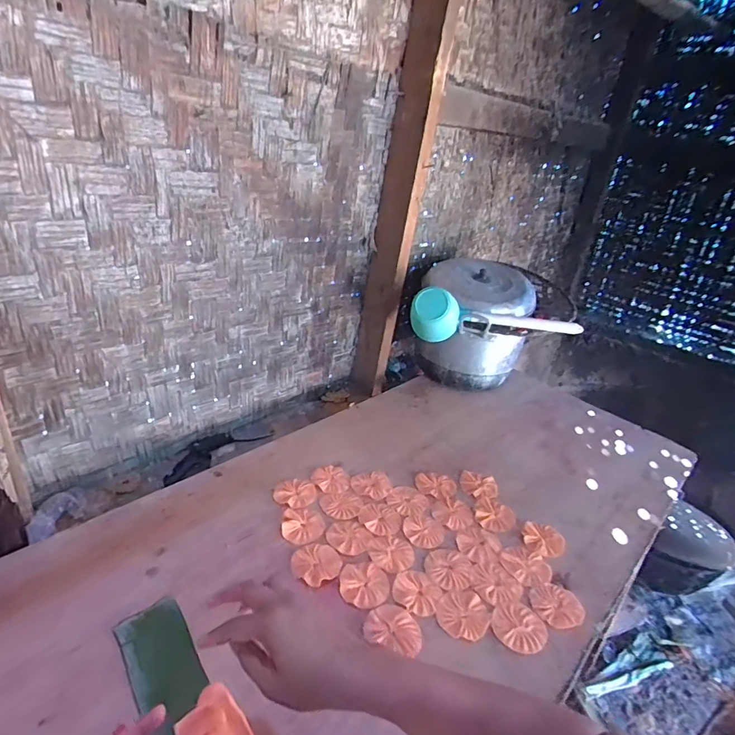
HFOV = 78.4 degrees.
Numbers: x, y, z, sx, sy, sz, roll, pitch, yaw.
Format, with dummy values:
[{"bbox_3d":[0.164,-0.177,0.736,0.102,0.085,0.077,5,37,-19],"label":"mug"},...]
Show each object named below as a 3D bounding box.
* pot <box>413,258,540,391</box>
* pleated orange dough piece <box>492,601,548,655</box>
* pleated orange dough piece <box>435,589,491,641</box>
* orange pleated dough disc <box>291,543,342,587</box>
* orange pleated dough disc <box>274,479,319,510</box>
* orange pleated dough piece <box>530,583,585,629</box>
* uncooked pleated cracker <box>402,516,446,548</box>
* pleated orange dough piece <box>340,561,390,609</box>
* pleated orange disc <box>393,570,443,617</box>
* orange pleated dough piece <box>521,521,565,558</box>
[{"bbox_3d":[0.284,-0.100,1.219,0.279,0.307,0.252,6,28,-3],"label":"pot"},{"bbox_3d":[0.218,0.371,0.647,0.075,0.004,0.072,-9,32,-28],"label":"pleated orange dough piece"},{"bbox_3d":[0.139,0.356,0.655,0.072,0.005,0.084,28,34,34],"label":"pleated orange dough piece"},{"bbox_3d":[-0.079,0.301,0.698,0.072,0.006,0.076,6,28,-3],"label":"orange pleated dough disc"},{"bbox_3d":[-0.130,0.230,0.818,0.075,0.007,0.068,2,28,-10],"label":"orange pleated dough disc"},{"bbox_3d":[0.287,0.359,0.682,0.073,0.006,0.071,6,28,-3],"label":"orange pleated dough piece"},{"bbox_3d":[0.100,0.285,0.783,0.072,0.006,0.067,4,28,-6],"label":"uncooked pleated cracker"},{"bbox_3d":[-0.004,0.323,0.676,0.073,0.004,0.075,11,28,7],"label":"pleated orange dough piece"},{"bbox_3d":[0.074,0.335,0.678,0.069,0.005,0.069,6,28,-3],"label":"pleated orange disc"},{"bbox_3d":[0.313,0.302,0.798,0.074,0.010,0.074,18,29,19],"label":"orange pleated dough piece"}]

